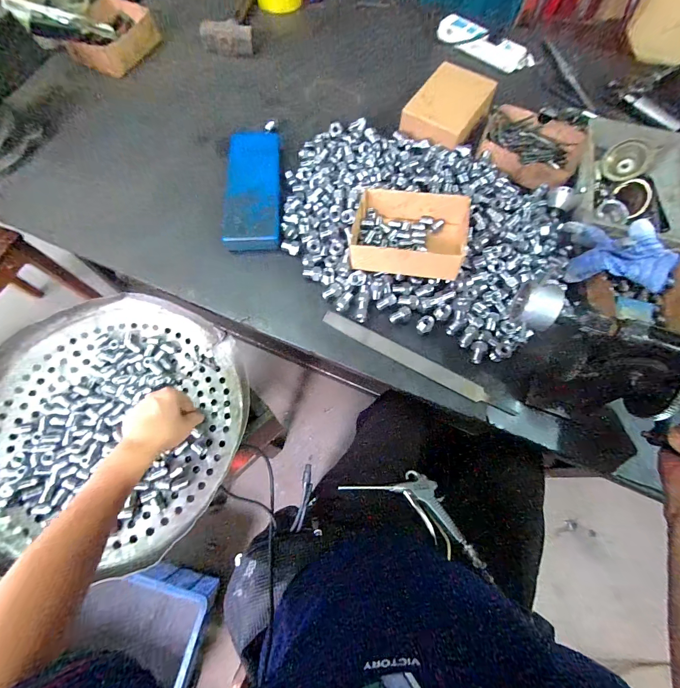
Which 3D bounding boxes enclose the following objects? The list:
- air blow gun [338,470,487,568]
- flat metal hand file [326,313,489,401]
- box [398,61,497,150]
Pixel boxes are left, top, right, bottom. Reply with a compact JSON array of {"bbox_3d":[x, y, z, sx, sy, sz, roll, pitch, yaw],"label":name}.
[{"bbox_3d":[0.125,0.262,0.531,0.228,0.028,0.092,25,47,16],"label":"air blow gun"},{"bbox_3d":[0.091,0.017,0.473,0.253,0.006,0.023,28,82,7],"label":"flat metal hand file"},{"bbox_3d":[0.205,-0.444,0.609,0.124,0.048,0.157,32,71,10],"label":"box"}]

